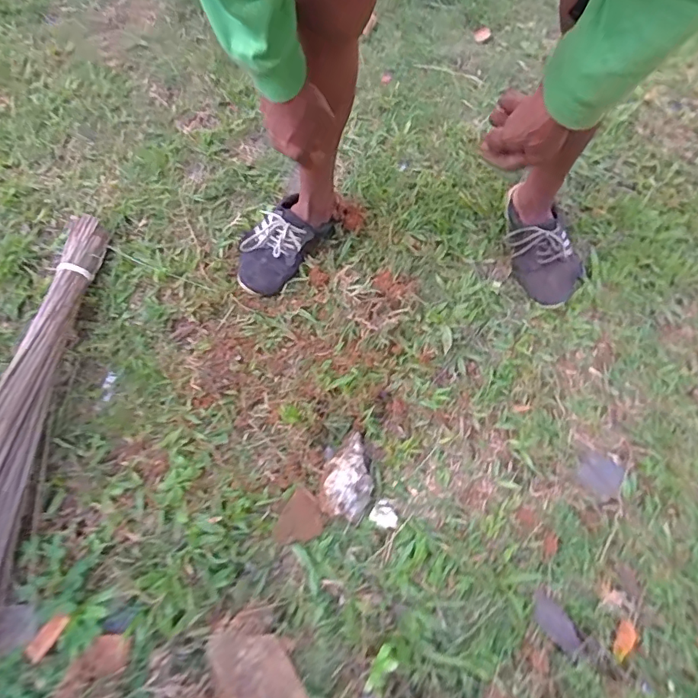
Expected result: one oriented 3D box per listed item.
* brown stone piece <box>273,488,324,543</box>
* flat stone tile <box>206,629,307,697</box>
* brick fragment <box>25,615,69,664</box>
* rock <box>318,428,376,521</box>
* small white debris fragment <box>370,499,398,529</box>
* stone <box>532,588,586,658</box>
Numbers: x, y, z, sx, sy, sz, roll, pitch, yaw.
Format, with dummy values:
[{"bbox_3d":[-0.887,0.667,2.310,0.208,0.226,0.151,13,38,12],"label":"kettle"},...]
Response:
[{"bbox_3d":[-0.072,0.258,0.716,0.064,0.011,0.078,37,69,-6],"label":"brown stone piece"},{"bbox_3d":[-0.115,0.411,0.598,0.082,0.015,0.132,-25,65,-26],"label":"flat stone tile"},{"bbox_3d":[-0.370,0.352,0.587,0.024,0.010,0.052,31,77,8],"label":"brick fragment"},{"bbox_3d":[0.001,0.194,0.741,0.081,0.036,0.132,15,69,2],"label":"rock"},{"bbox_3d":[0.056,0.257,0.739,0.041,0.008,0.035,31,77,8],"label":"small white debris fragment"},{"bbox_3d":[0.291,0.388,0.675,0.038,0.014,0.088,-24,47,-11],"label":"stone"}]

